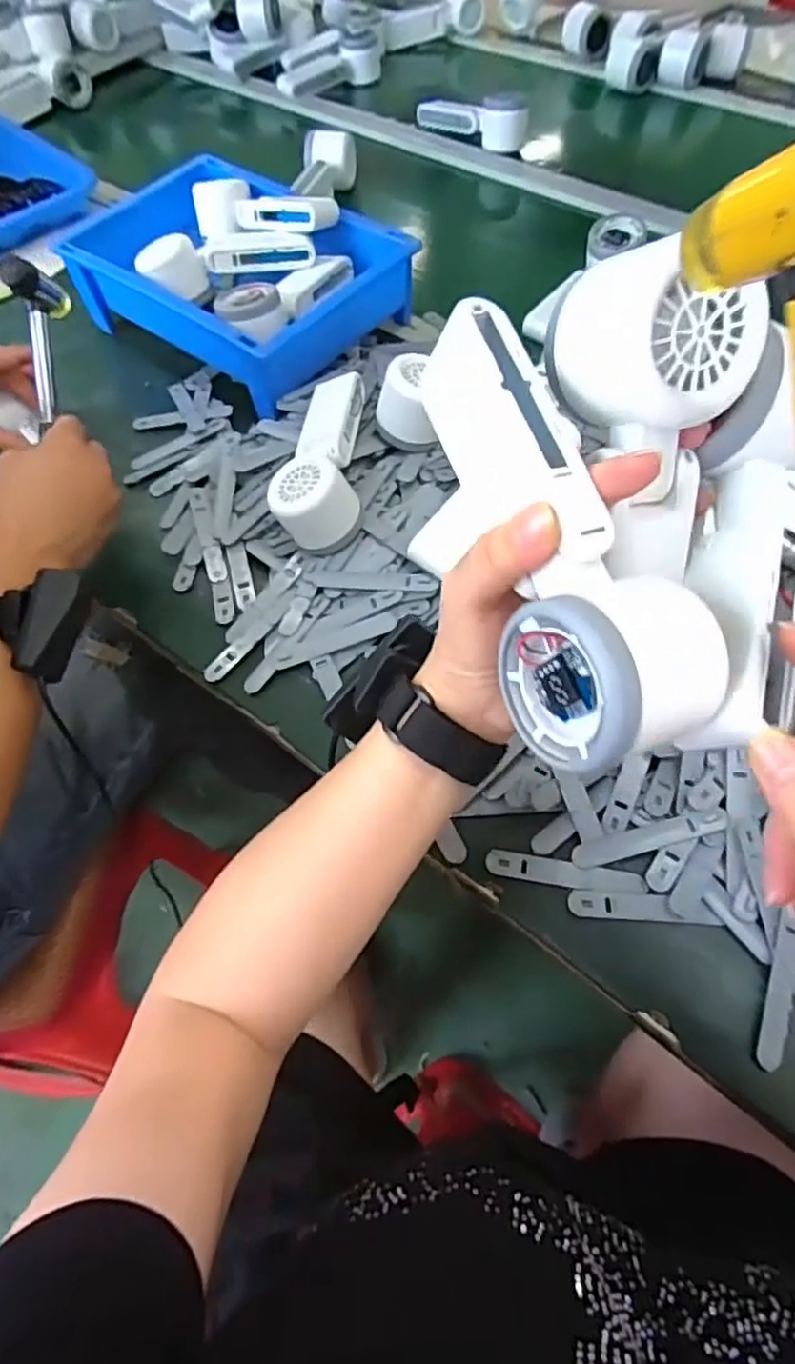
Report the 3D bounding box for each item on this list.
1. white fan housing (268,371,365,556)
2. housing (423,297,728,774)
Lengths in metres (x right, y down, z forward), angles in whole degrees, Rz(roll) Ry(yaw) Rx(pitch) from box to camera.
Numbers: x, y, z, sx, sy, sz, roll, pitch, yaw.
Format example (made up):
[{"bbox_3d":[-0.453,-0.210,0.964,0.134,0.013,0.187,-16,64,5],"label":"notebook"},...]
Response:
[{"bbox_3d":[-0.060,-0.176,0.531,0.064,0.058,0.180,0,59,2],"label":"white fan housing"},{"bbox_3d":[0.058,-0.056,0.229,0.060,0.049,0.164,-15,77,-7],"label":"housing"}]

